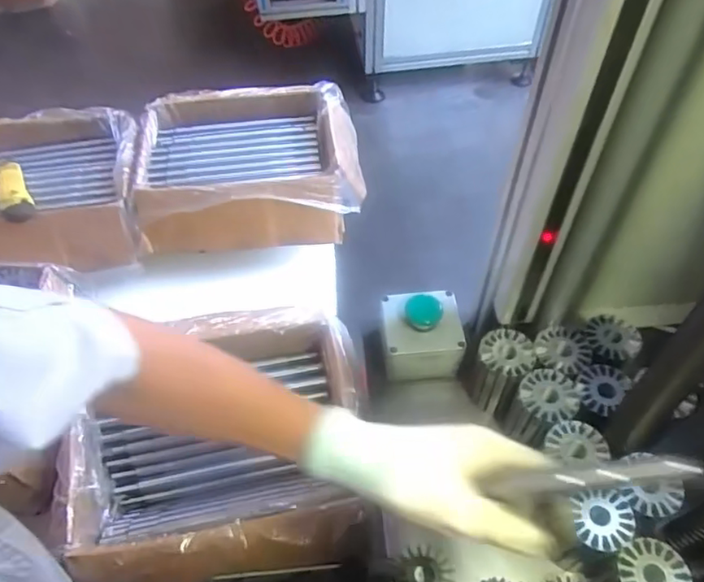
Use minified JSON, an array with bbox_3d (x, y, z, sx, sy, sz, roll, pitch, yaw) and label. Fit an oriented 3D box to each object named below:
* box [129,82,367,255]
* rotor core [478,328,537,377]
[{"bbox_3d":[-0.155,-0.197,0.917,0.322,0.104,0.287,-6,53,-4],"label":"box"},{"bbox_3d":[0.152,0.059,0.581,0.052,0.011,0.050,-1,53,1],"label":"rotor core"}]

